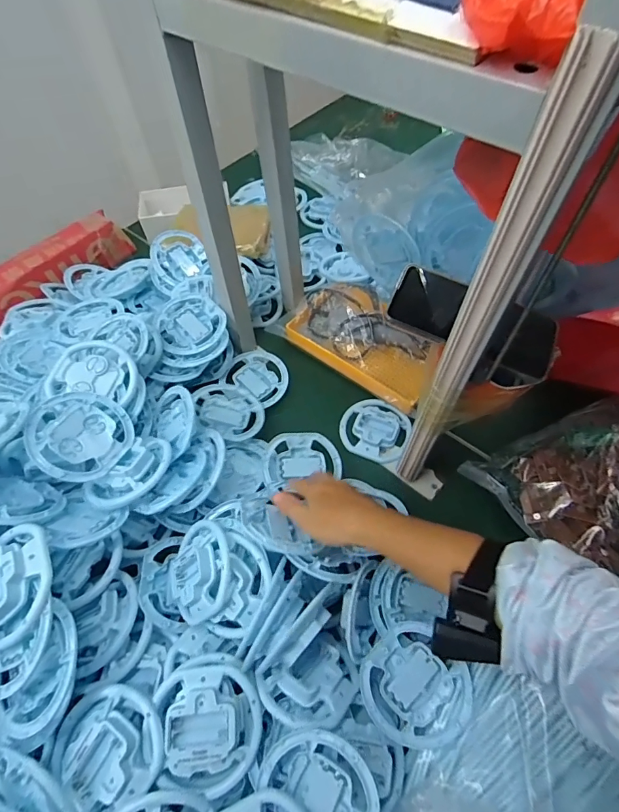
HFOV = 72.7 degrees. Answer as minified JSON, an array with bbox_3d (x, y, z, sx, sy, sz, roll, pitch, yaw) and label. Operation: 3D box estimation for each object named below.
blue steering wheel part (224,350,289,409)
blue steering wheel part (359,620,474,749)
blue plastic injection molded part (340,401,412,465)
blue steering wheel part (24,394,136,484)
[{"bbox_3d":[-0.079,-0.049,0.661,0.095,0.017,0.087,-1,59,1],"label":"blue steering wheel part"},{"bbox_3d":[0.105,0.278,0.416,0.094,0.024,0.102,-1,59,1],"label":"blue steering wheel part"},{"bbox_3d":[0.094,0.034,0.620,0.103,0.025,0.090,28,64,17],"label":"blue plastic injection molded part"},{"bbox_3d":[-0.256,0.031,0.471,0.101,0.012,0.101,14,59,-25],"label":"blue steering wheel part"}]

